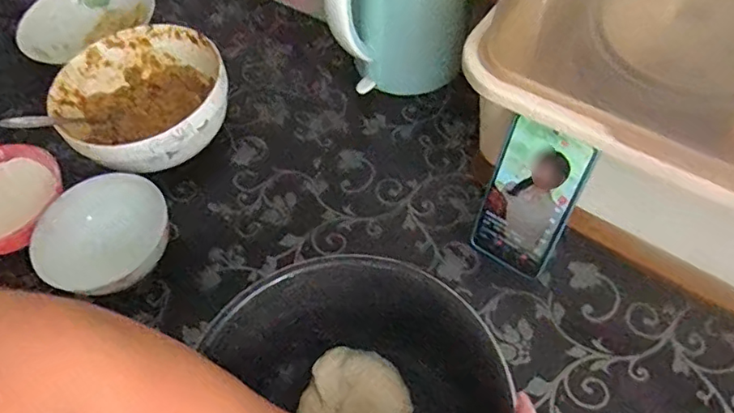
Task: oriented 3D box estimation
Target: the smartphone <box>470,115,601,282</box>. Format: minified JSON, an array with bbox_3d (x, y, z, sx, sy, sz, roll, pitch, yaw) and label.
[{"bbox_3d":[0.154,-0.002,0.528,0.080,0.159,0.007,30,42,21],"label":"smartphone"}]

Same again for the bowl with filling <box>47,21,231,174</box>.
[{"bbox_3d":[-0.273,-0.132,0.676,0.213,0.073,0.201,-3,56,4],"label":"bowl with filling"}]

